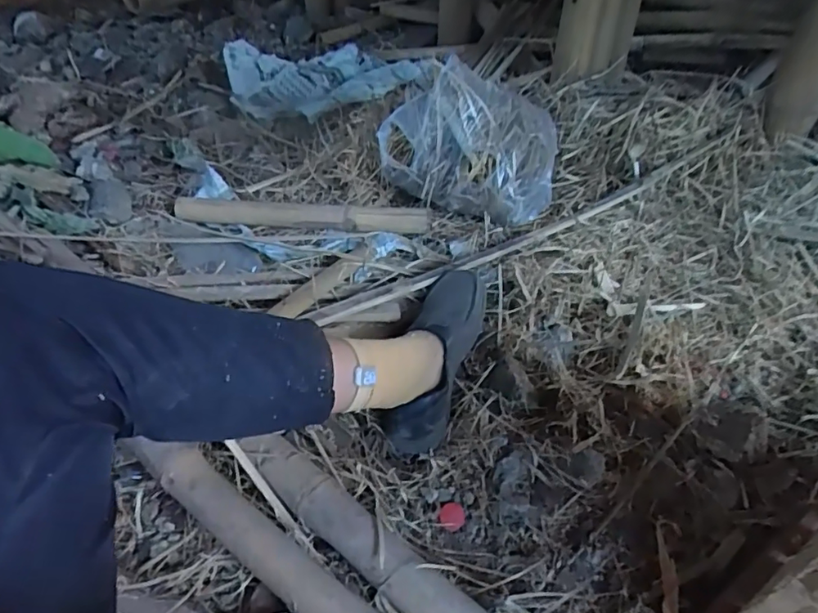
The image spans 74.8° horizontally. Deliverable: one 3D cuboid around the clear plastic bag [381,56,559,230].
[{"bbox_3d":[0.102,-0.278,0.899,0.294,0.192,0.142,15,44,13],"label":"clear plastic bag"}]

